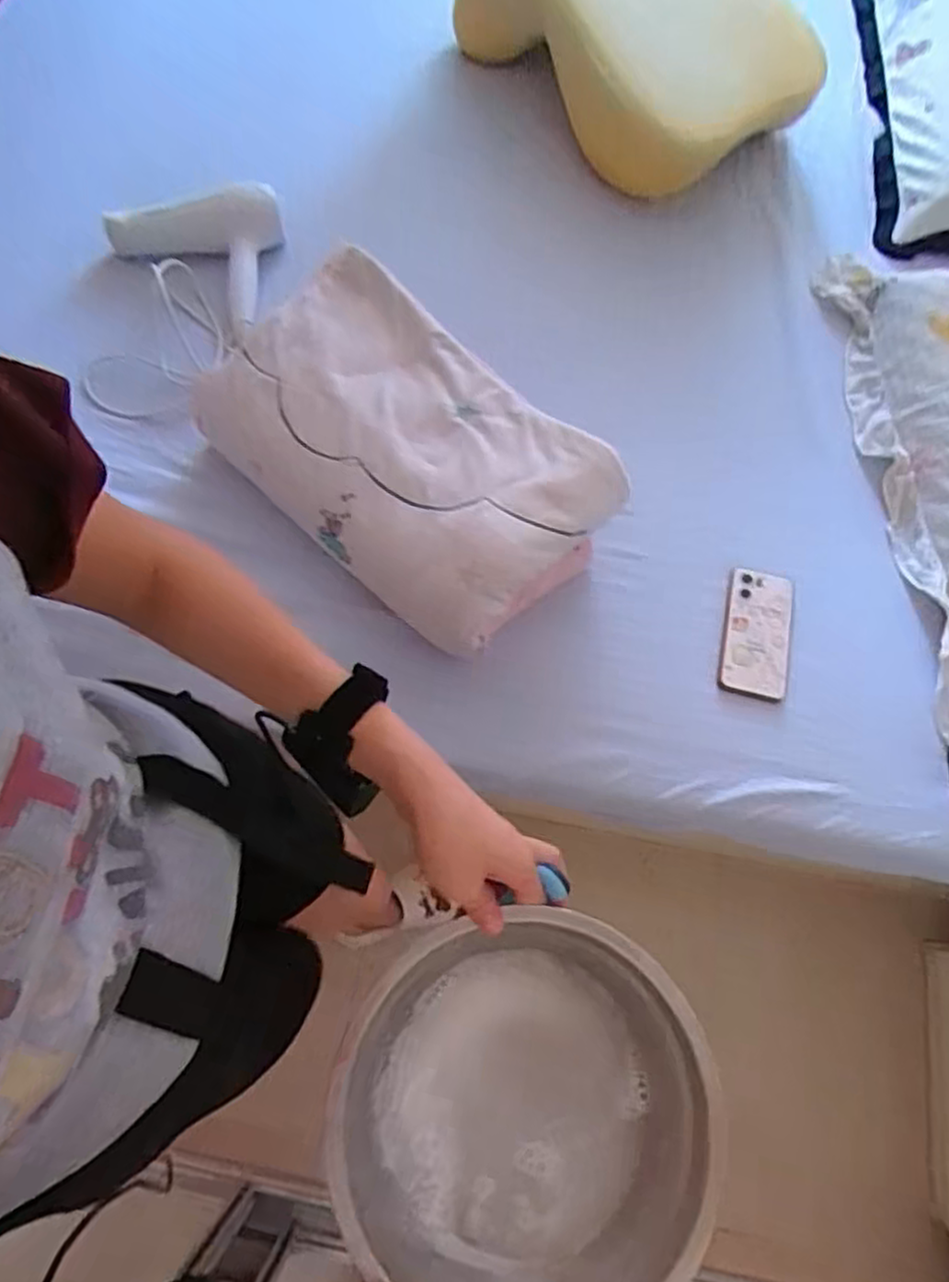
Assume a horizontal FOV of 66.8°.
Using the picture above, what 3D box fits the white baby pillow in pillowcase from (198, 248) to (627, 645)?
[{"bbox_3d":[-0.095,-0.223,0.825,0.479,0.137,0.261,41,73,12],"label":"white baby pillow in pillowcase"}]

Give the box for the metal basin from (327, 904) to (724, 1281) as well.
[{"bbox_3d":[0.027,0.282,0.446,0.207,0.060,0.210,1,69,-2],"label":"metal basin"}]

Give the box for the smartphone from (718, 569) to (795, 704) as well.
[{"bbox_3d":[0.340,-0.009,0.864,0.078,0.015,0.162,14,69,3],"label":"smartphone"}]

